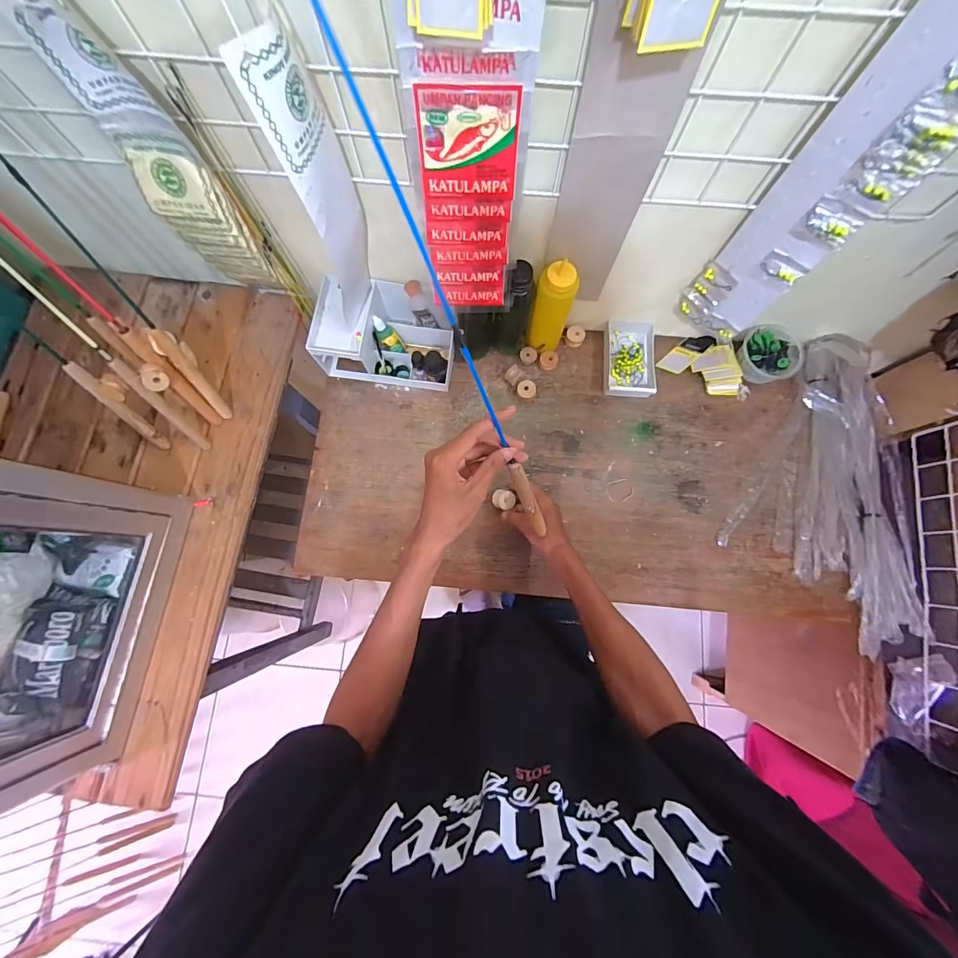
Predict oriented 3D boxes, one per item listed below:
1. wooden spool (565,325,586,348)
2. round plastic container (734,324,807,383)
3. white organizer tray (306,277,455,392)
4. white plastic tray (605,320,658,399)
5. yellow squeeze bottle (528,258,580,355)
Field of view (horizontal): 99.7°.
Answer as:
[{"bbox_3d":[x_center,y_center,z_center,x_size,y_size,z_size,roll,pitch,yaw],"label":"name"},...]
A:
[{"bbox_3d":[0.180,-0.265,0.758,0.033,0.027,0.033,0,78,0],"label":"wooden spool"},{"bbox_3d":[0.513,-0.219,0.723,0.112,0.049,0.099,1,78,0],"label":"round plastic container"},{"bbox_3d":[-0.160,-0.260,0.721,0.234,0.095,0.152,7,78,1],"label":"white organizer tray"},{"bbox_3d":[0.279,-0.224,0.747,0.090,0.032,0.149,5,78,1],"label":"white plastic tray"},{"bbox_3d":[0.121,-0.277,0.677,0.064,0.192,0.052,-5,78,-1],"label":"yellow squeeze bottle"}]

